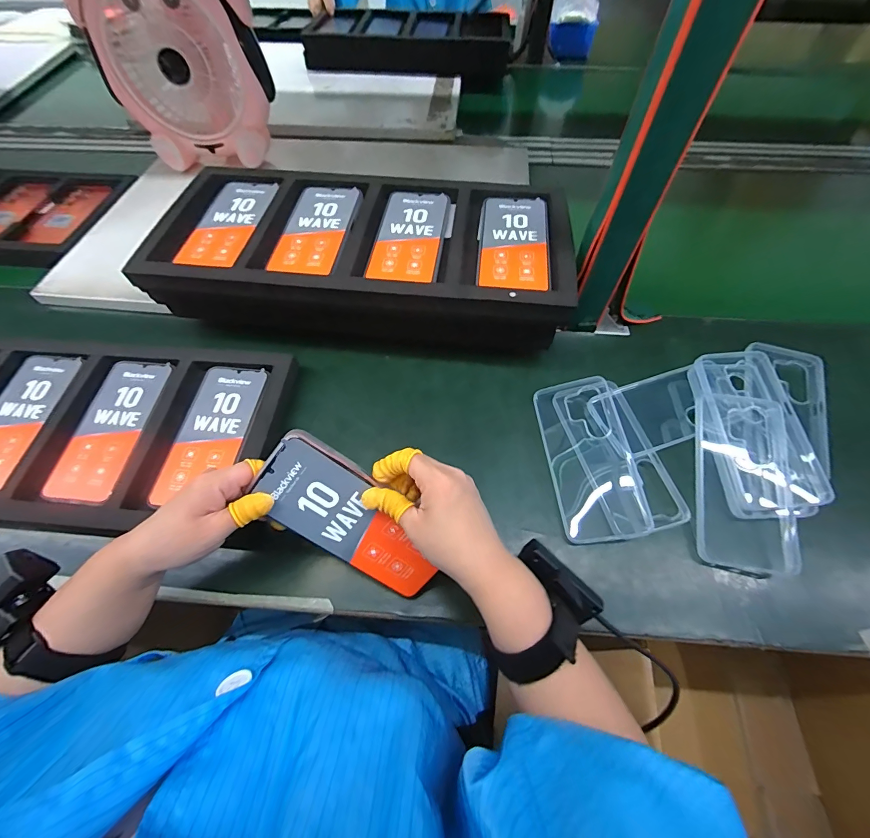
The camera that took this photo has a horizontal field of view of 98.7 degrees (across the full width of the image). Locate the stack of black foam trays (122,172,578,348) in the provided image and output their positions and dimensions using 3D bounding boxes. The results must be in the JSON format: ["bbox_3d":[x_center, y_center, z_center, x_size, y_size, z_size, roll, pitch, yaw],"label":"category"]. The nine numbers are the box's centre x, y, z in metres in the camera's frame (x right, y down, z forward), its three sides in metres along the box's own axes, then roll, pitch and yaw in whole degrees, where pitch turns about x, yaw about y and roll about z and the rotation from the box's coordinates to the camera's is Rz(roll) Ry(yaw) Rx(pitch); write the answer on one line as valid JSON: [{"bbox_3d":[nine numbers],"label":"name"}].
[{"bbox_3d":[-0.088,-0.204,0.489,0.482,0.114,0.226,5,60,3],"label":"stack of black foam trays"}]

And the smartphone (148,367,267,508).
[{"bbox_3d":[-0.246,0.013,0.412,0.074,0.008,0.161,5,60,4],"label":"smartphone"}]

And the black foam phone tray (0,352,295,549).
[{"bbox_3d":[-0.425,0.019,0.419,0.493,0.028,0.214,3,61,2],"label":"black foam phone tray"}]

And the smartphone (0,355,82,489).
[{"bbox_3d":[-0.482,0.000,0.428,0.071,0.011,0.171,6,60,4],"label":"smartphone"}]

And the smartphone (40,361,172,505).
[{"bbox_3d":[-0.363,0.008,0.419,0.071,0.010,0.170,5,60,4],"label":"smartphone"}]

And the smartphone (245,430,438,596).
[{"bbox_3d":[-0.067,0.085,0.312,0.167,0.006,0.076,38,102,-13],"label":"smartphone"}]

